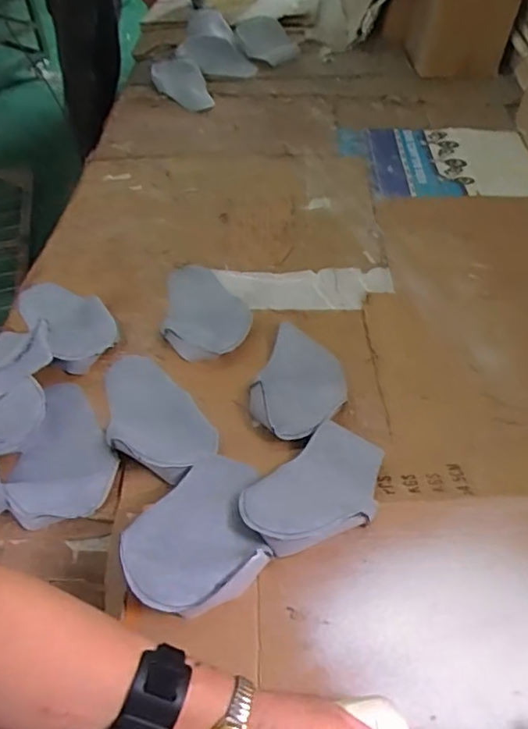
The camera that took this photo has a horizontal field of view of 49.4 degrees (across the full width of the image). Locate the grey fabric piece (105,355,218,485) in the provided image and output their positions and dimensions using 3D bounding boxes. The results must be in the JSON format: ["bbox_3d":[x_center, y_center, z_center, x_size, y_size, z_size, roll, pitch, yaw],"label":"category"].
[{"bbox_3d":[-0.181,0.077,0.898,0.150,0.043,0.280,-31,47,-29],"label":"grey fabric piece"}]

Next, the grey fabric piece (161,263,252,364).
[{"bbox_3d":[-0.108,-0.107,1.082,0.155,0.043,0.265,-4,49,-2],"label":"grey fabric piece"}]

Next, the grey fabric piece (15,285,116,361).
[{"bbox_3d":[-0.377,-0.093,1.087,0.127,0.045,0.281,-32,55,-24],"label":"grey fabric piece"}]

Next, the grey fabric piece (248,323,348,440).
[{"bbox_3d":[0.047,0.031,0.925,0.156,0.051,0.196,-27,53,-20],"label":"grey fabric piece"}]

